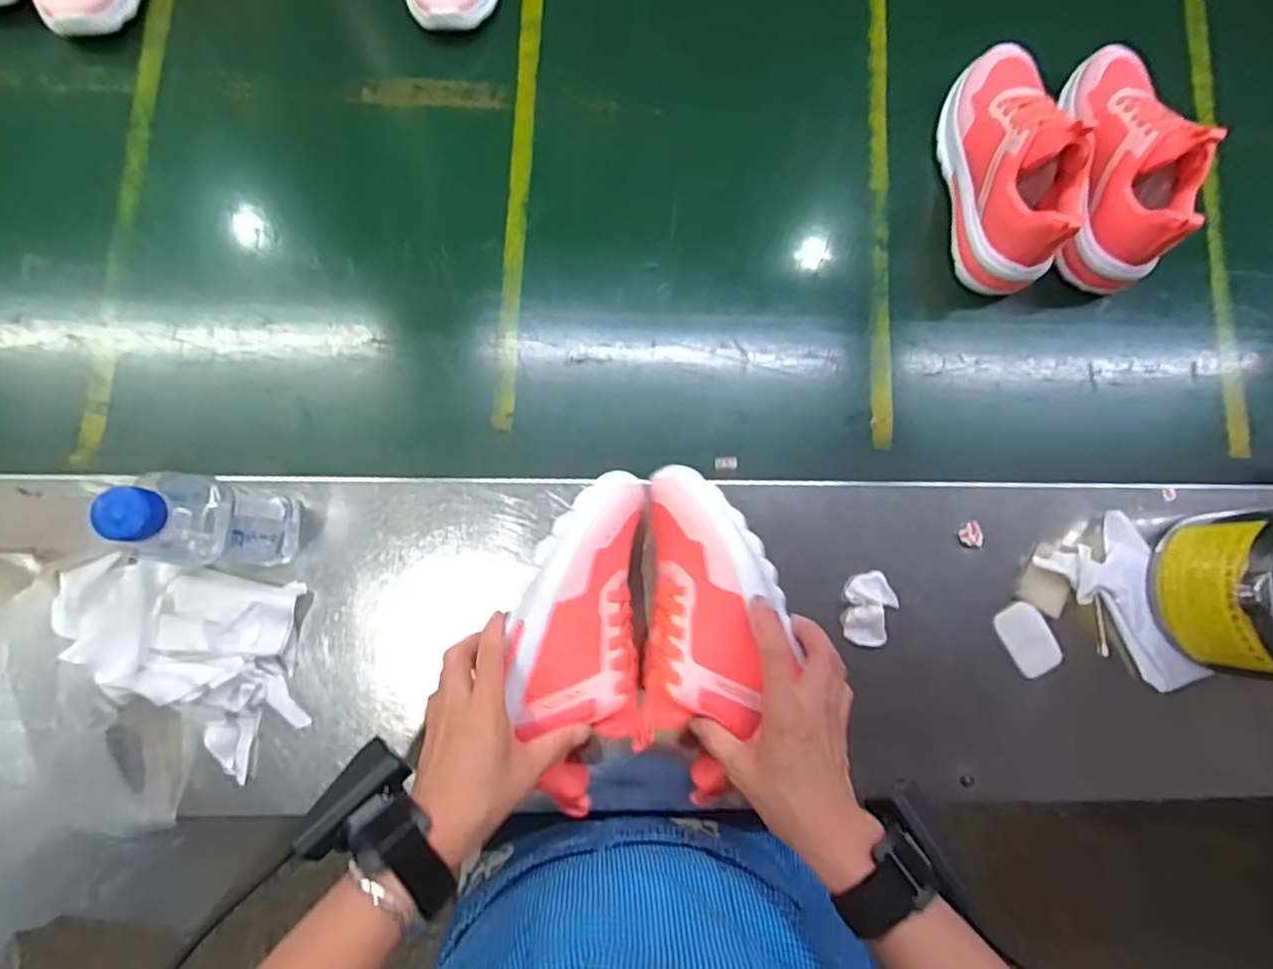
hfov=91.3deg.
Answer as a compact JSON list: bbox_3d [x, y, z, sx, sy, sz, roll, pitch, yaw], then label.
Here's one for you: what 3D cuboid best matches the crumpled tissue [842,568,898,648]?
[{"bbox_3d":[0.199,0.106,0.532,0.041,0.018,0.062,2,82,-2],"label":"crumpled tissue"}]

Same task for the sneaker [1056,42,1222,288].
[{"bbox_3d":[0.458,-0.310,0.578,0.092,0.115,0.226,10,83,-3],"label":"sneaker"}]

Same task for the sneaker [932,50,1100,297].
[{"bbox_3d":[0.352,-0.302,0.566,0.087,0.123,0.228,-3,83,-4],"label":"sneaker"}]

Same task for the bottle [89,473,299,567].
[{"bbox_3d":[-0.301,0.026,0.431,0.062,0.161,0.059,5,82,-2],"label":"bottle"}]

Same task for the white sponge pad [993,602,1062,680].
[{"bbox_3d":[0.339,0.134,0.539,0.039,0.012,0.060,-22,84,-5],"label":"white sponge pad"}]

